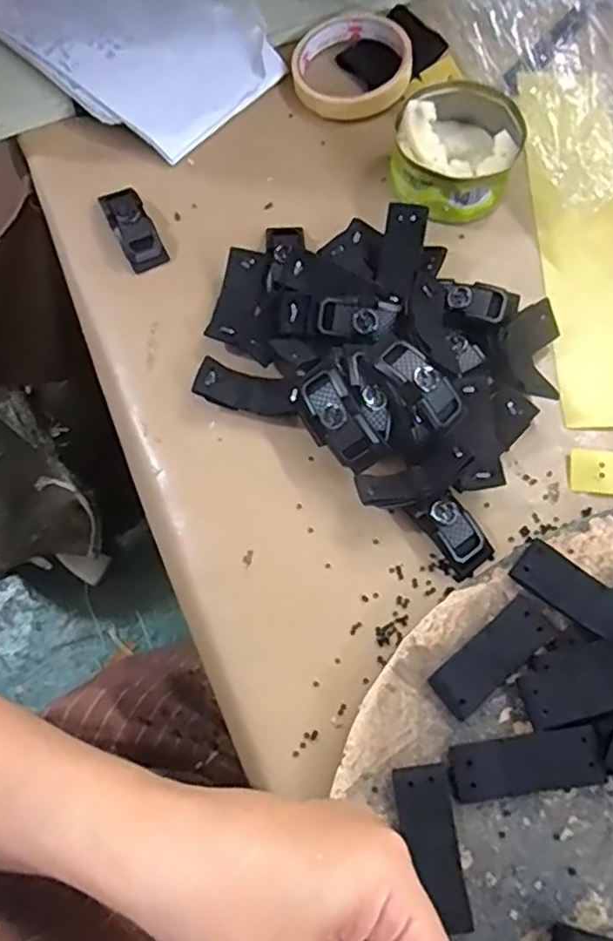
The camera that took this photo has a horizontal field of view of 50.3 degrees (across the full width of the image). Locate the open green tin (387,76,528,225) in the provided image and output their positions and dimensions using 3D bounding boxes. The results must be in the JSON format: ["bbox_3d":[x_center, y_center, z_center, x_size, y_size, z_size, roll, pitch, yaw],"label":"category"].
[{"bbox_3d":[0.100,-0.213,0.434,0.080,0.038,0.100,17,69,4],"label":"open green tin"}]

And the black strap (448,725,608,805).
[{"bbox_3d":[0.101,0.136,0.302,0.067,0.007,0.024,-12,69,6],"label":"black strap"}]

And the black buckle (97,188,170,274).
[{"bbox_3d":[-0.115,-0.161,0.430,0.025,0.015,0.061,-25,72,-11],"label":"black buckle"}]

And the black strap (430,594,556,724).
[{"bbox_3d":[0.092,0.092,0.325,0.065,0.010,0.025,-38,75,-15],"label":"black strap"}]

